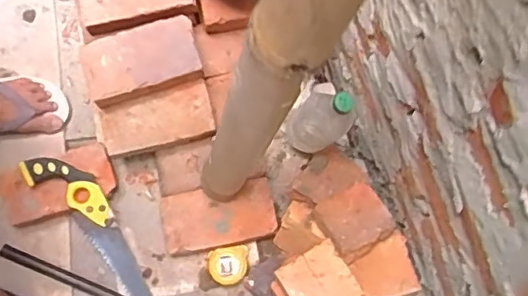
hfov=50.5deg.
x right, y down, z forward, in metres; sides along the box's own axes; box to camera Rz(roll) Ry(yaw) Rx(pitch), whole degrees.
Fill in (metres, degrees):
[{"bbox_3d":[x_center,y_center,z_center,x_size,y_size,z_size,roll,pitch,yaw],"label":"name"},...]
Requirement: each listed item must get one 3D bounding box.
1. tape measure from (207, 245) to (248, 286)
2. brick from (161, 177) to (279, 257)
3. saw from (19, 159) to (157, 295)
[{"bbox_3d":[-0.060,0.203,0.964,0.070,0.035,0.065,-5,78,-2],"label":"tape measure"},{"bbox_3d":[-0.078,0.120,0.974,0.186,0.051,0.099,-11,78,-3],"label":"brick"},{"bbox_3d":[-0.228,0.208,0.943,0.089,0.053,0.500,-38,81,-8],"label":"saw"}]

